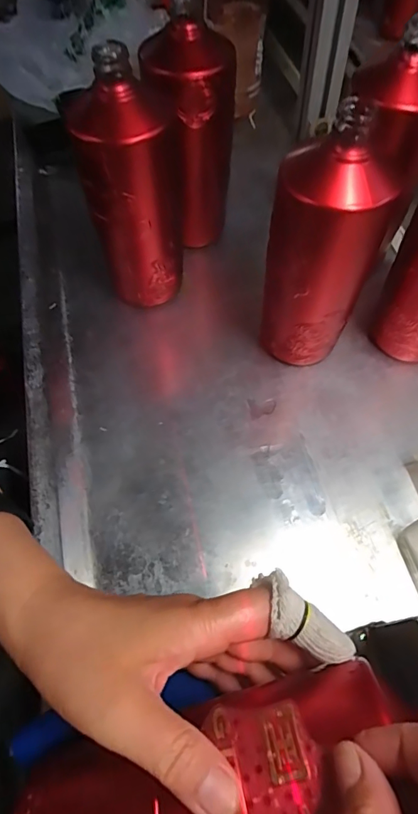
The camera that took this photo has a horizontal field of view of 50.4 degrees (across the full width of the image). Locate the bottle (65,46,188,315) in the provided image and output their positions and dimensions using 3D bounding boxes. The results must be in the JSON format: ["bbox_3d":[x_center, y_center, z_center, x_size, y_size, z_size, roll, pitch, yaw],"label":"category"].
[{"bbox_3d":[-0.066,-0.172,0.395,0.076,0.208,0.077,-12,61,-8],"label":"bottle"}]

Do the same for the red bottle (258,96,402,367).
[{"bbox_3d":[0.085,-0.108,0.357,0.067,0.209,0.064,-17,61,-10],"label":"red bottle"}]

